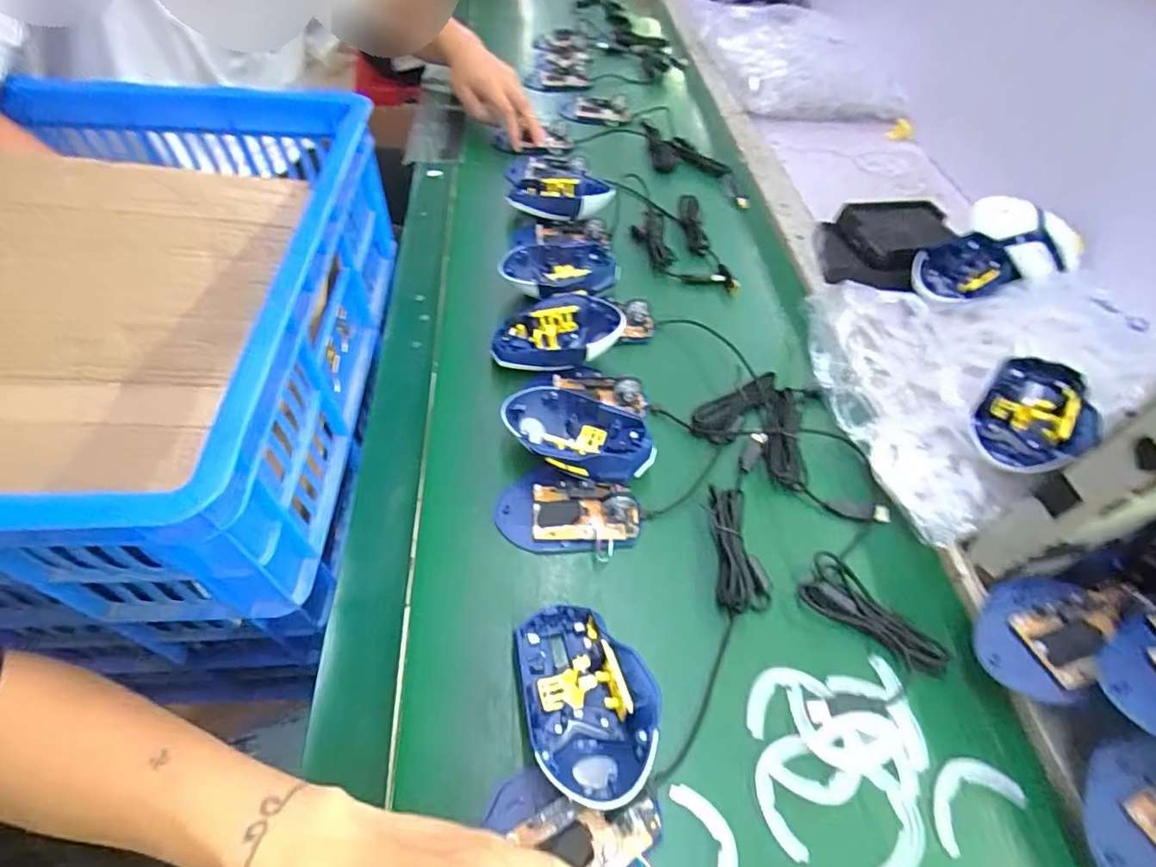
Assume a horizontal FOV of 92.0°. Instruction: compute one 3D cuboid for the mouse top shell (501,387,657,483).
[{"bbox_3d":[0.000,0.001,0.455,0.122,0.034,0.070,11,53,6],"label":"mouse top shell"}]

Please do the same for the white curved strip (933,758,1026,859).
[{"bbox_3d":[0.235,0.218,0.336,0.065,0.007,0.036,-19,56,-16],"label":"white curved strip"}]

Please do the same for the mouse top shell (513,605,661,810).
[{"bbox_3d":[0.005,0.157,0.336,0.072,0.048,0.110,-13,54,-12],"label":"mouse top shell"}]

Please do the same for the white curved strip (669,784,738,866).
[{"bbox_3d":[0.071,0.234,0.310,0.034,0.004,0.064,0,53,-2],"label":"white curved strip"}]

